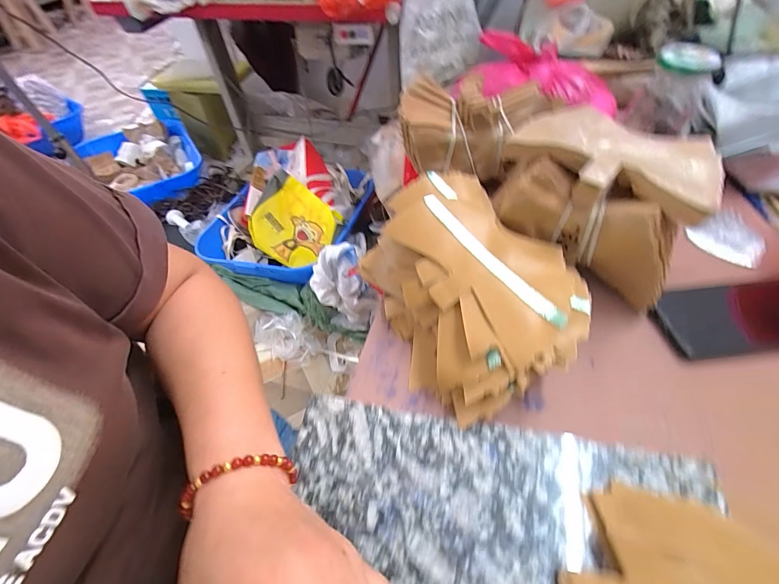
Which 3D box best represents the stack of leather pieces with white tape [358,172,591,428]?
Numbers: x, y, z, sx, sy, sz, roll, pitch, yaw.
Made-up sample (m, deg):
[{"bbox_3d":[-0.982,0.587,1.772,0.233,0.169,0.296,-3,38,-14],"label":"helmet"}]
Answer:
[{"bbox_3d":[0.074,-0.012,0.313,0.147,0.080,0.200,-18,53,-11],"label":"stack of leather pieces with white tape"}]

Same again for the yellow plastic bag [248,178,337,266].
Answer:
[{"bbox_3d":[-0.333,-0.230,1.224,0.265,0.032,0.256,34,86,2],"label":"yellow plastic bag"}]

